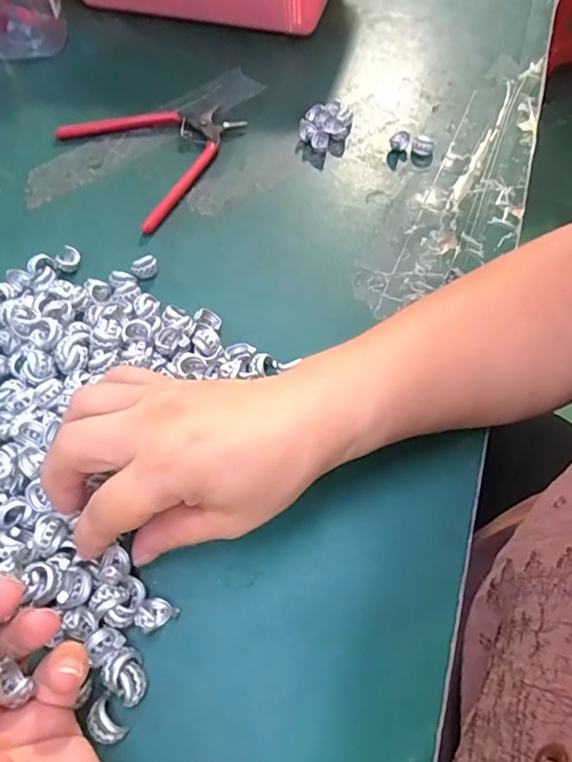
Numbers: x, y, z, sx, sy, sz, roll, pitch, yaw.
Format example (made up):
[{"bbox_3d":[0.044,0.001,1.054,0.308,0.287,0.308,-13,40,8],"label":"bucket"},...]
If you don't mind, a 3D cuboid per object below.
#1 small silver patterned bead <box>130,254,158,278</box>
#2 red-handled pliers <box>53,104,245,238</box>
[{"bbox_3d":[-0.094,-0.077,0.366,0.017,0.010,0.012,-33,64,-19],"label":"small silver patterned bead"},{"bbox_3d":[-0.094,-0.188,0.436,0.124,0.012,0.138,-33,64,-19],"label":"red-handled pliers"}]

